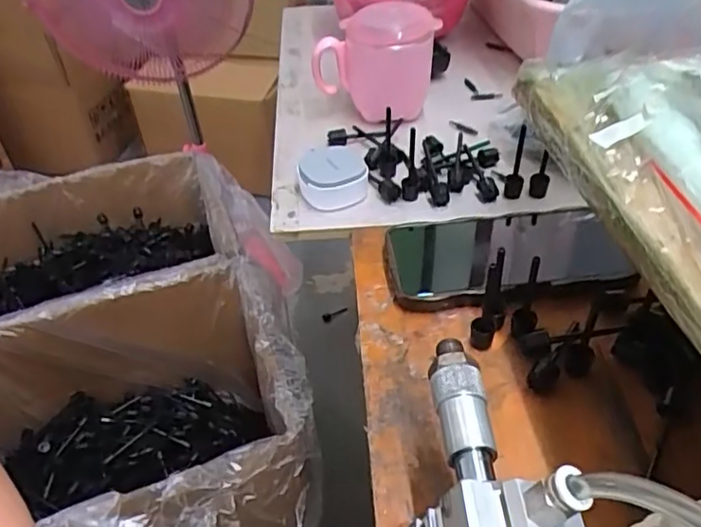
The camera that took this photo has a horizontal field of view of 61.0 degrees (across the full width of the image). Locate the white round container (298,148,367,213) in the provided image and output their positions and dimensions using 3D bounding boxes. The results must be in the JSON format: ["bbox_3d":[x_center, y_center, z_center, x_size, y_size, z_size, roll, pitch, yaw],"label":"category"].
[{"bbox_3d":[-0.015,-0.075,0.496,0.055,0.026,0.061,-5,43,-1],"label":"white round container"}]

